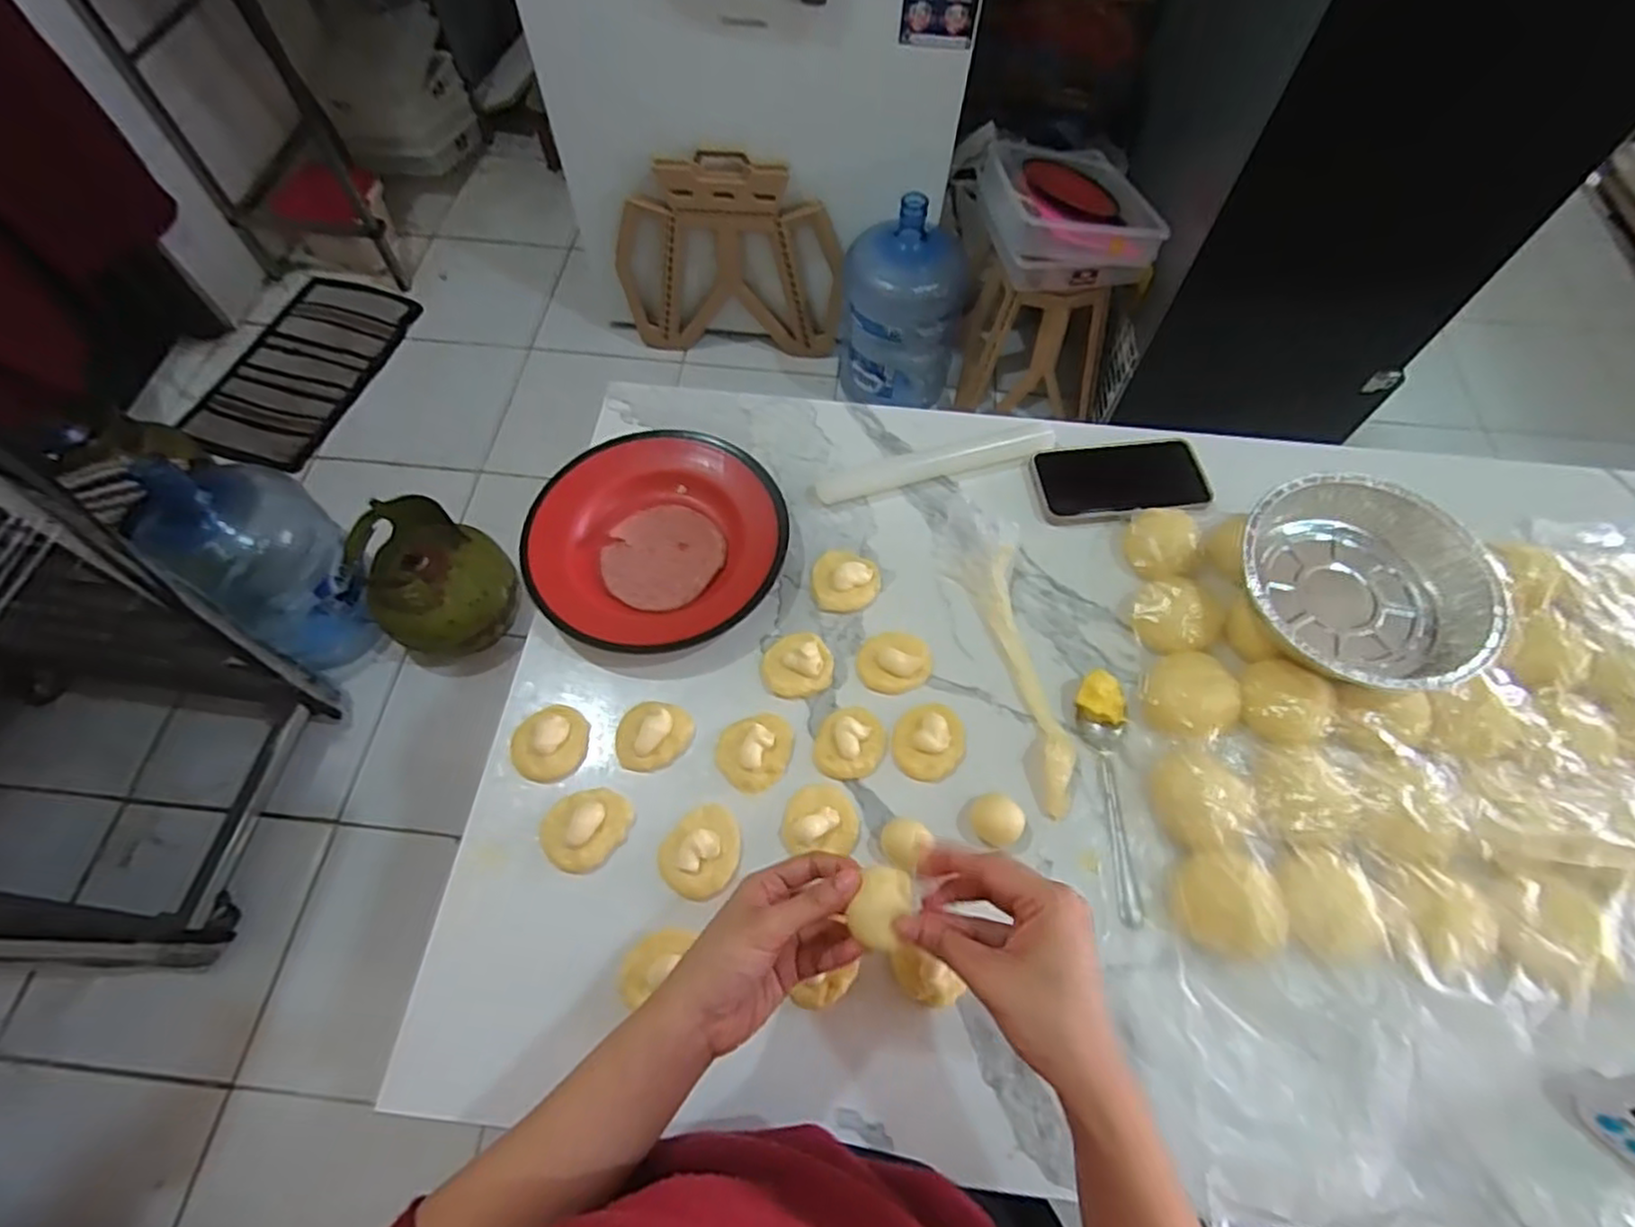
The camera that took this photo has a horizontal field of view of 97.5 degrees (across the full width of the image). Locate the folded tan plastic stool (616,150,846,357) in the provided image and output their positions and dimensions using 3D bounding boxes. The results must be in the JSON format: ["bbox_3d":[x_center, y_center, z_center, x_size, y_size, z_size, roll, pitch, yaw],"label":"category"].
[{"bbox_3d":[-0.204,-0.798,1.656,0.527,0.449,0.097,6,63,2],"label":"folded tan plastic stool"}]

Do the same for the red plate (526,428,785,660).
[{"bbox_3d":[-0.137,-0.071,0.599,0.200,0.024,0.210,0,63,-1],"label":"red plate"}]

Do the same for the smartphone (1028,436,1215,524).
[{"bbox_3d":[0.270,-0.117,0.635,0.151,0.016,0.087,0,63,-1],"label":"smartphone"}]

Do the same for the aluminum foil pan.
[{"bbox_3d":[0.402,-0.021,0.537,0.169,0.043,0.169,-23,65,-12],"label":"aluminum foil pan"}]

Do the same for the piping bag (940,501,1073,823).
[{"bbox_3d":[0.145,0.019,0.561,0.061,0.028,0.266,-5,63,-3],"label":"piping bag"}]

